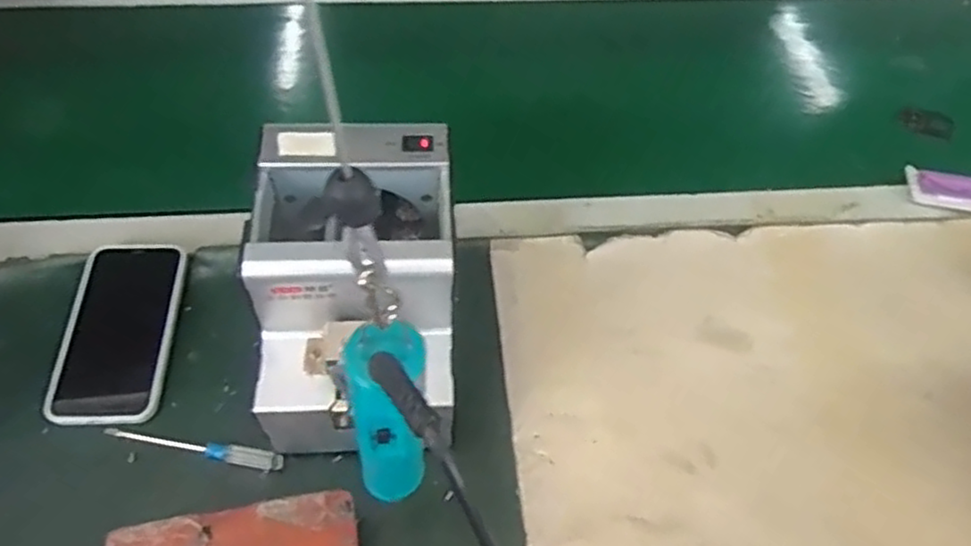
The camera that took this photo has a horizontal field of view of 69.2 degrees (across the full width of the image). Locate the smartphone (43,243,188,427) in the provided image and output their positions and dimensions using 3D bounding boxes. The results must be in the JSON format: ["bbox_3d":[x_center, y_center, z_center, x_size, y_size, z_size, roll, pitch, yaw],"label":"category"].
[{"bbox_3d":[-0.272,0.042,0.526,0.074,0.017,0.144,-1,55,-4],"label":"smartphone"}]

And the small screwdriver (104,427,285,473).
[{"bbox_3d":[-0.200,0.120,0.485,0.124,0.010,0.013,10,55,3],"label":"small screwdriver"}]

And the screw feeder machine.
[{"bbox_3d":[-0.085,0.015,0.475,0.122,0.150,0.168,-2,55,-5],"label":"screw feeder machine"}]

